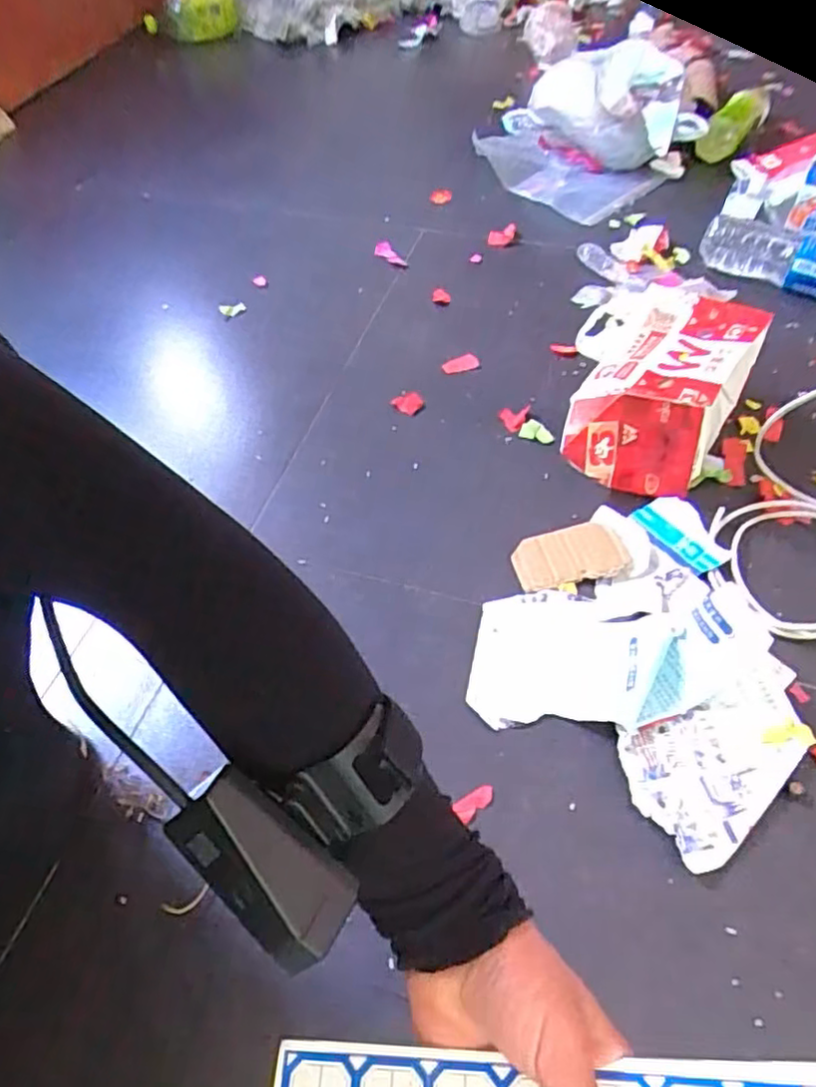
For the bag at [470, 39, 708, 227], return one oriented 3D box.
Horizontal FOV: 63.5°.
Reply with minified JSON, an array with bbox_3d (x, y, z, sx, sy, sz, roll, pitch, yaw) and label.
[{"bbox_3d":[0.292,-0.650,1.045,0.278,0.183,0.331,-3,49,-8],"label":"bag"}]

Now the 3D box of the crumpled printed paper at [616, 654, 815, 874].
[{"bbox_3d":[0.237,0.157,0.477,0.151,0.037,0.098,-14,52,-17],"label":"crumpled printed paper"}]

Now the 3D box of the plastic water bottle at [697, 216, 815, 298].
[{"bbox_3d":[0.474,-0.344,0.812,0.215,0.061,0.053,25,51,16],"label":"plastic water bottle"}]

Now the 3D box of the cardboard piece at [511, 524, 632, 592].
[{"bbox_3d":[0.147,0.010,0.607,0.097,0.006,0.060,-16,58,2],"label":"cardboard piece"}]

